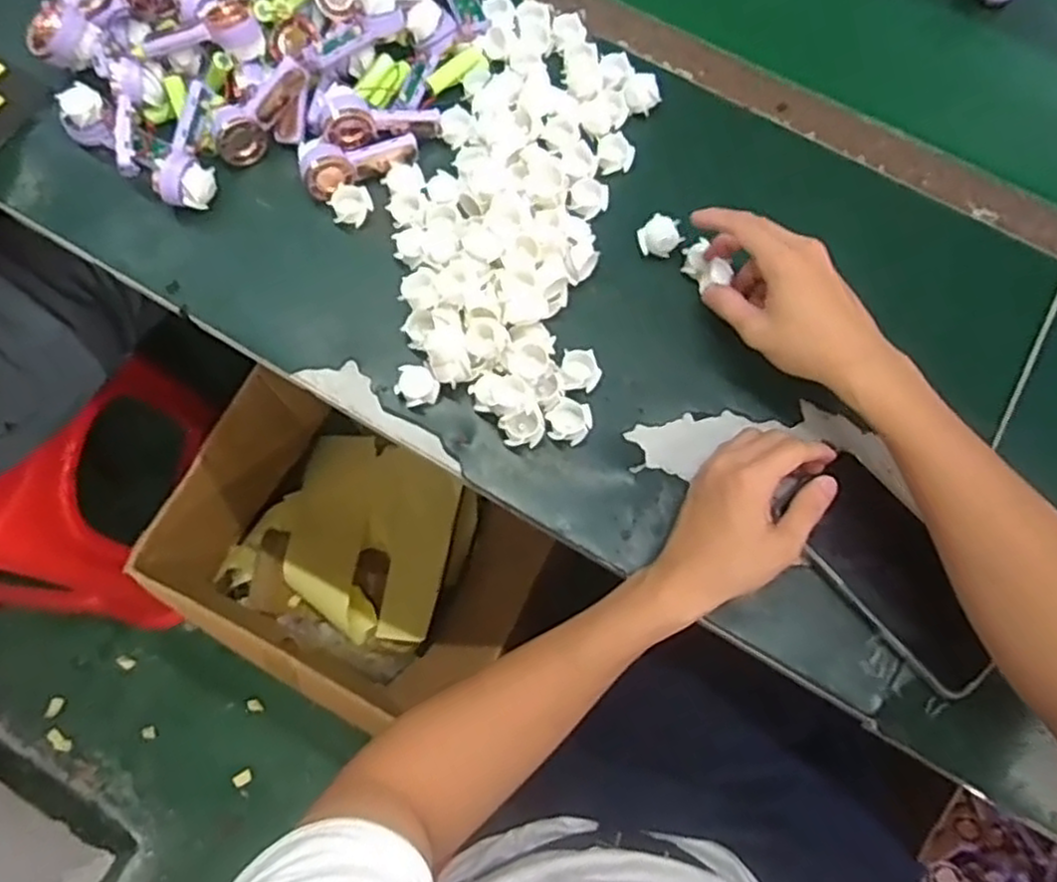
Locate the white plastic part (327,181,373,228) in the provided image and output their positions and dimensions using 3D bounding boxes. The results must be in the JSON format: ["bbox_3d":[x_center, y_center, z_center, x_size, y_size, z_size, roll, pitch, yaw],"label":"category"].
[{"bbox_3d":[-0.141,-0.186,0.579,0.031,0.010,0.031,0,72,-1],"label":"white plastic part"}]

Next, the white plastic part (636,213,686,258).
[{"bbox_3d":[0.100,-0.156,0.567,0.028,0.032,0.026,-20,74,-7],"label":"white plastic part"}]

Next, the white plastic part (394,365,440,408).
[{"bbox_3d":[-0.081,-0.038,0.540,0.032,0.016,0.027,24,73,6],"label":"white plastic part"}]

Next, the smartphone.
[{"bbox_3d":[0.253,0.088,0.506,0.073,0.013,0.163,-38,73,4],"label":"smartphone"}]

